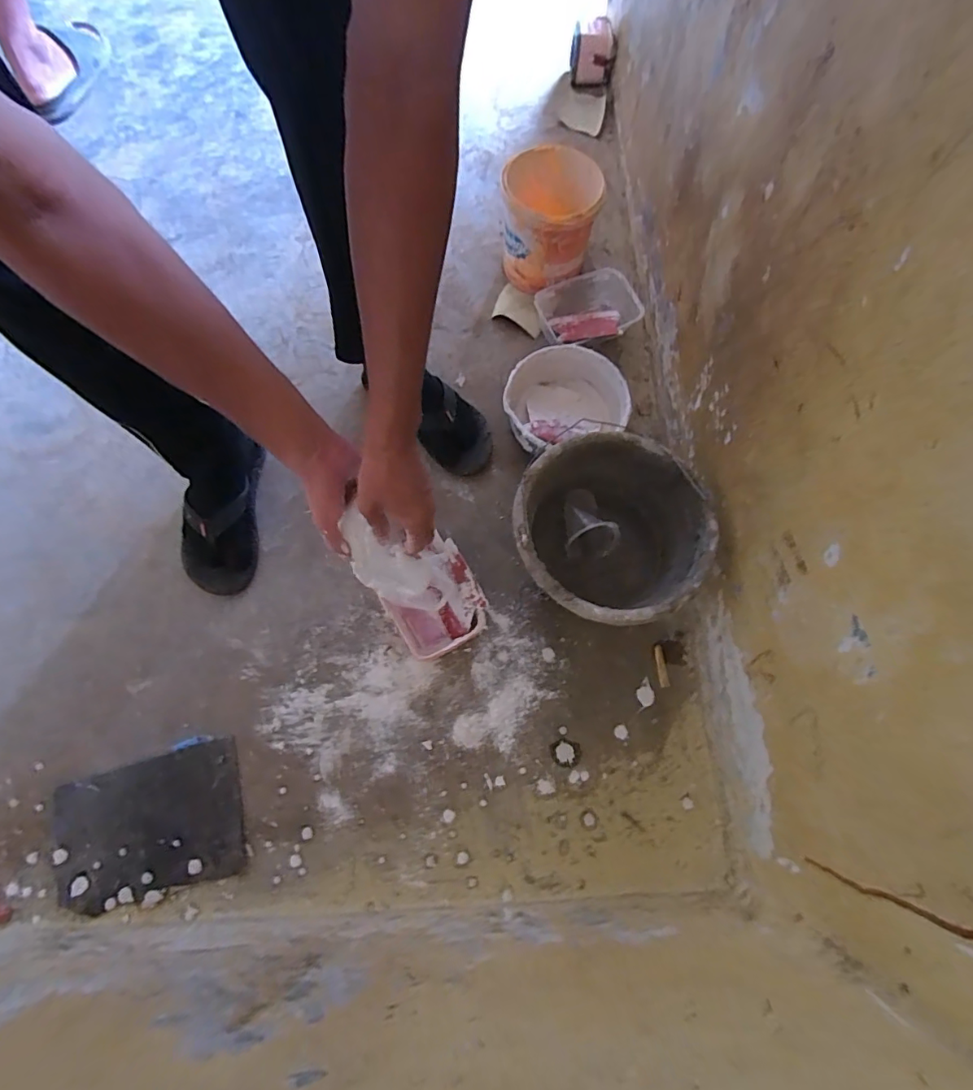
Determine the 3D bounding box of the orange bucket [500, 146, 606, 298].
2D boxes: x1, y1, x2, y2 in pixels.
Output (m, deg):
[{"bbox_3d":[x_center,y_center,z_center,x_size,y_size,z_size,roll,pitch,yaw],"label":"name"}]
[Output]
[{"bbox_3d":[0.106,-0.553,0.869,0.150,0.152,0.154,1,71,-3],"label":"orange bucket"}]

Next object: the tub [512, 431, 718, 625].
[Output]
[{"bbox_3d":[0.152,-0.004,0.696,0.236,0.177,0.236,1,73,-2],"label":"tub"}]

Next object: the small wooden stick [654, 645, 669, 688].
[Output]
[{"bbox_3d":[0.254,0.177,0.734,0.013,0.013,0.059,-5,73,-4],"label":"small wooden stick"}]

